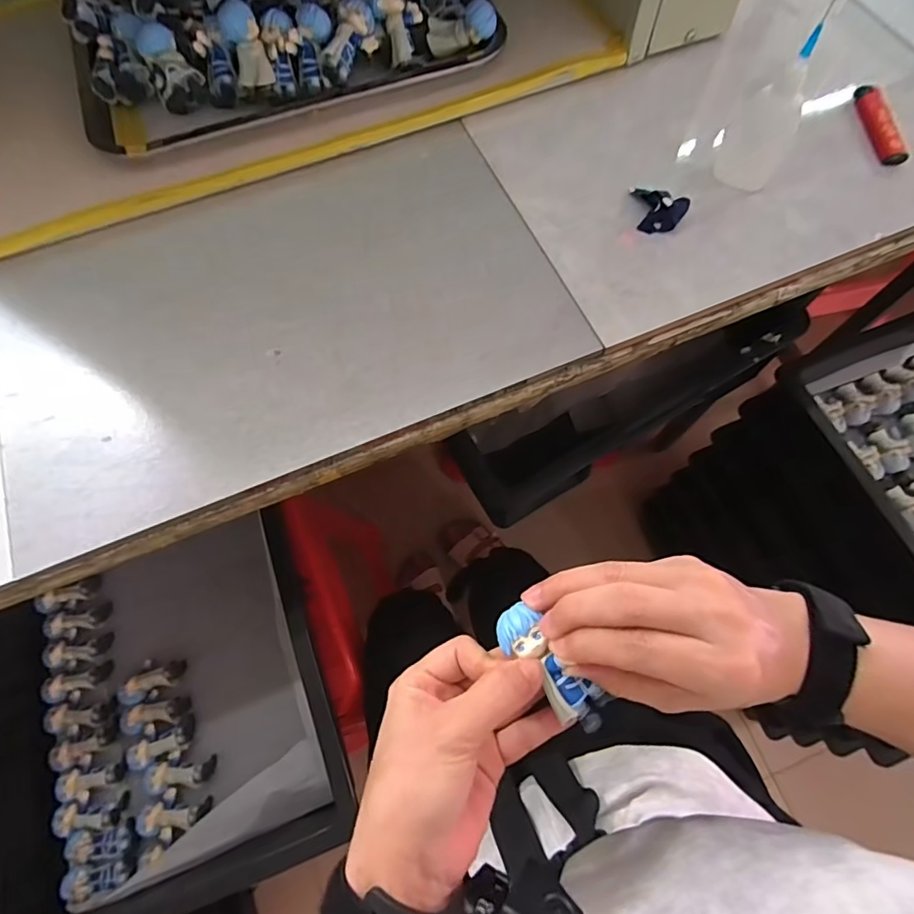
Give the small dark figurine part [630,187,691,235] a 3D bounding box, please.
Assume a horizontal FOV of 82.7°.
[{"bbox_3d":[0.148,-0.190,0.393,0.047,0.018,0.031,35,73,14],"label":"small dark figurine part"}]

